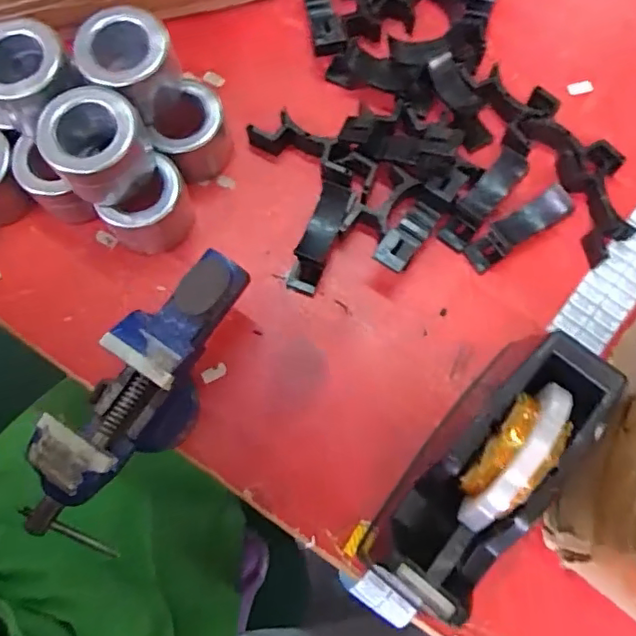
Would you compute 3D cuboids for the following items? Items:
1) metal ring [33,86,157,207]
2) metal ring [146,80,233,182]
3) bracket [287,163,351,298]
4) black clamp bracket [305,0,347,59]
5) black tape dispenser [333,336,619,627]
[{"bbox_3d":[-0.163,-0.128,0.429,0.070,0.058,0.071,0,76,2],"label":"metal ring"},{"bbox_3d":[-0.103,-0.156,0.489,0.050,0.057,0.064,6,76,3],"label":"metal ring"},{"bbox_3d":[0.003,-0.075,0.478,0.030,0.031,0.108,16,77,6],"label":"bracket"},{"bbox_3d":[0.002,-0.286,0.531,0.028,0.031,0.102,-12,76,-1],"label":"black clamp bracket"},{"bbox_3d":[0.111,0.109,0.386,0.077,0.112,0.213,35,79,10],"label":"black tape dispenser"}]

